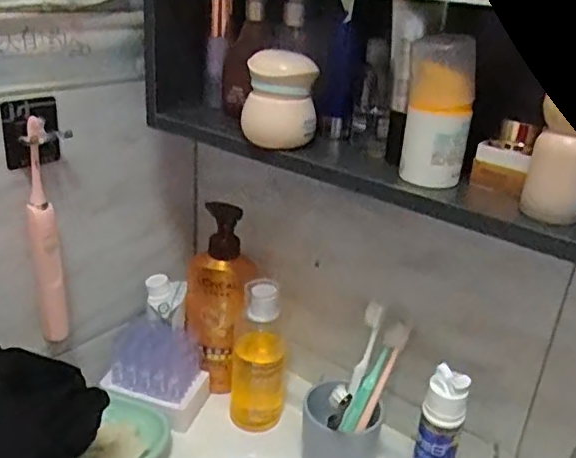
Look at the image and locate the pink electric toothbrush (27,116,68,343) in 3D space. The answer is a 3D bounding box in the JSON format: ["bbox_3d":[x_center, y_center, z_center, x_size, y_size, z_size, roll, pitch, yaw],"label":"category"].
[{"bbox_3d":[-0.241,0.008,0.593,0.027,0.231,0.020,-8,28,-26],"label":"pink electric toothbrush"}]

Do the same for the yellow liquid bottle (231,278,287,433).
[{"bbox_3d":[-0.027,0.143,0.686,0.072,0.175,0.070,3,25,-3],"label":"yellow liquid bottle"}]

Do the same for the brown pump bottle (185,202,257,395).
[{"bbox_3d":[-0.080,0.087,0.706,0.081,0.219,0.070,3,25,-3],"label":"brown pump bottle"}]

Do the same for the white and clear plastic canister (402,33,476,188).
[{"bbox_3d":[0.113,-0.088,0.453,0.035,0.109,0.043,-4,26,-18],"label":"white and clear plastic canister"}]

